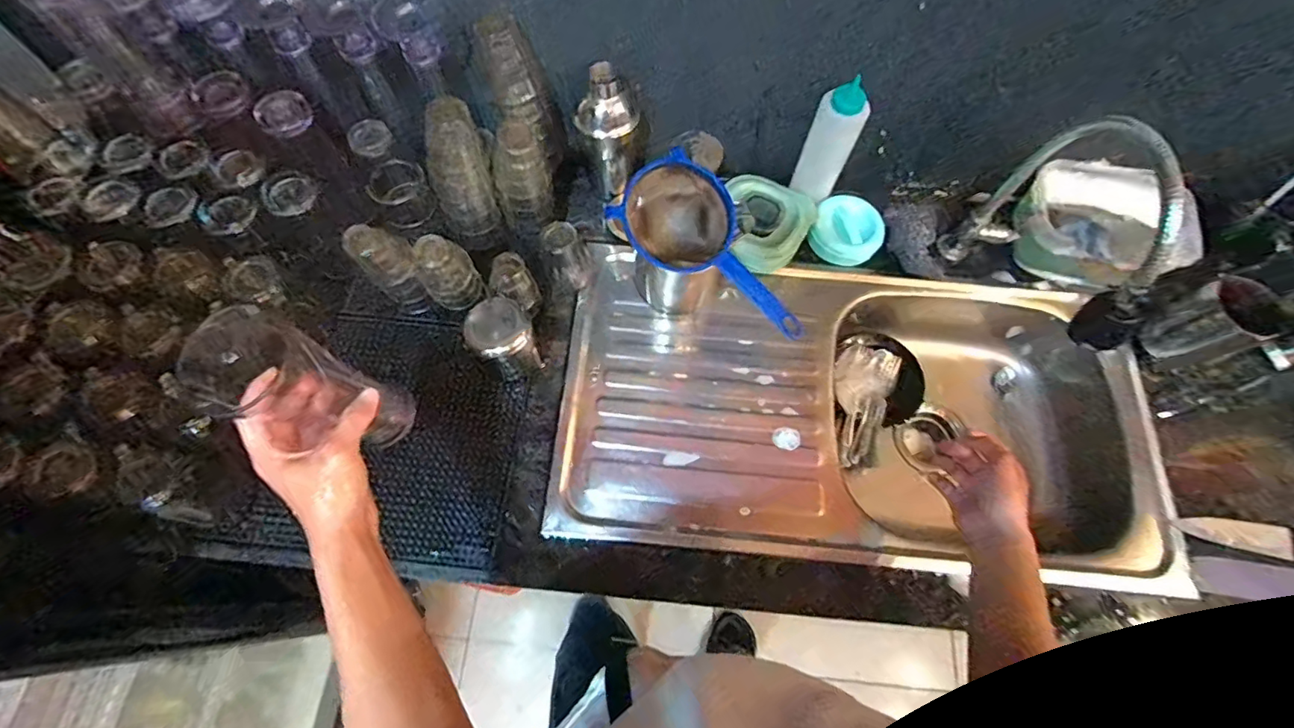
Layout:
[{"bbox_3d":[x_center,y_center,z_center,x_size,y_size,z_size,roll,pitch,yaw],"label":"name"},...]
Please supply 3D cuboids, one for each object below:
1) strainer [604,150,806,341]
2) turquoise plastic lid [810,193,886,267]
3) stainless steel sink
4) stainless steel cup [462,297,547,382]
[{"bbox_3d":[0.069,-0.119,0.676,0.135,0.082,0.264,-41,92,-13],"label":"strainer"},{"bbox_3d":[0.284,-0.188,0.791,0.097,0.028,0.097,-1,82,6],"label":"turquoise plastic lid"},{"bbox_3d":[0.270,0.072,0.775,0.751,0.147,0.395,5,68,1],"label":"stainless steel sink"},{"bbox_3d":[-0.172,-0.024,0.672,0.069,0.105,0.063,0,68,-1],"label":"stainless steel cup"}]

